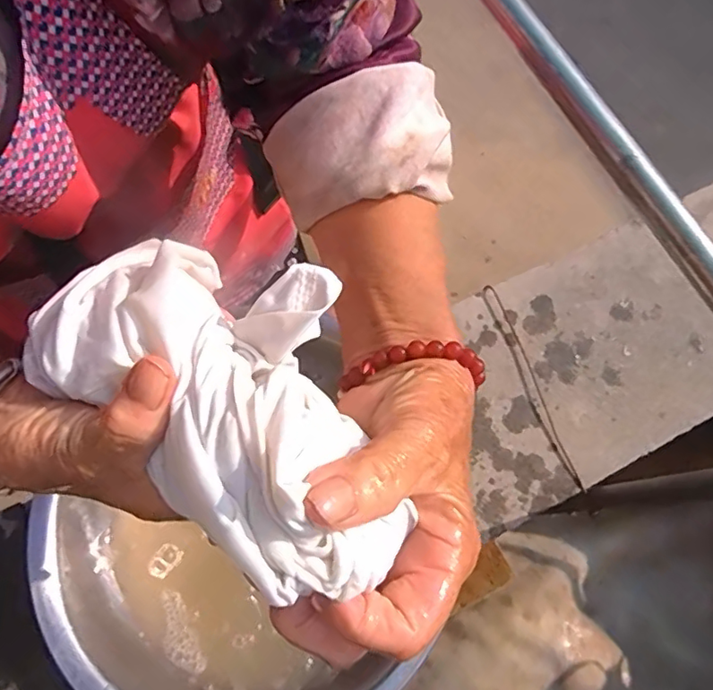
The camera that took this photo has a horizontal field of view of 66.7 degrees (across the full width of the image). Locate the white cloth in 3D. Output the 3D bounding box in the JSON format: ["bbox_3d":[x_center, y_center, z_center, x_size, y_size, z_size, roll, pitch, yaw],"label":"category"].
[{"bbox_3d":[-0.049,0.014,0.197,0.096,0.042,0.162,-42,65,-12],"label":"white cloth"}]

